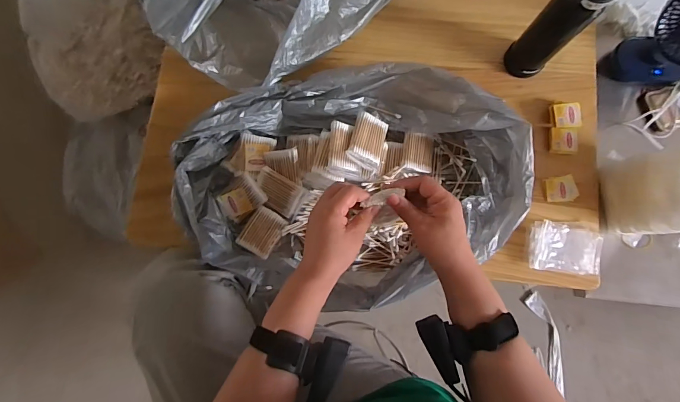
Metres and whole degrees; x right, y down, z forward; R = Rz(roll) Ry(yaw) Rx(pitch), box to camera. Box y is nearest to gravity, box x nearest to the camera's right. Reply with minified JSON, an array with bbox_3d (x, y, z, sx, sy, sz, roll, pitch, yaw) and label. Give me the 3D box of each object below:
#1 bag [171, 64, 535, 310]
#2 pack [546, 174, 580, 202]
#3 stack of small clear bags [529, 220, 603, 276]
[{"bbox_3d":[0.025,-0.024,0.555,0.494,0.109,0.348,3,80,0],"label":"bag"},{"bbox_3d":[0.375,-0.021,0.611,0.053,0.007,0.043,-3,80,-1],"label":"pack"},{"bbox_3d":[0.364,0.076,0.588,0.109,0.022,0.079,6,80,0],"label":"stack of small clear bags"}]

